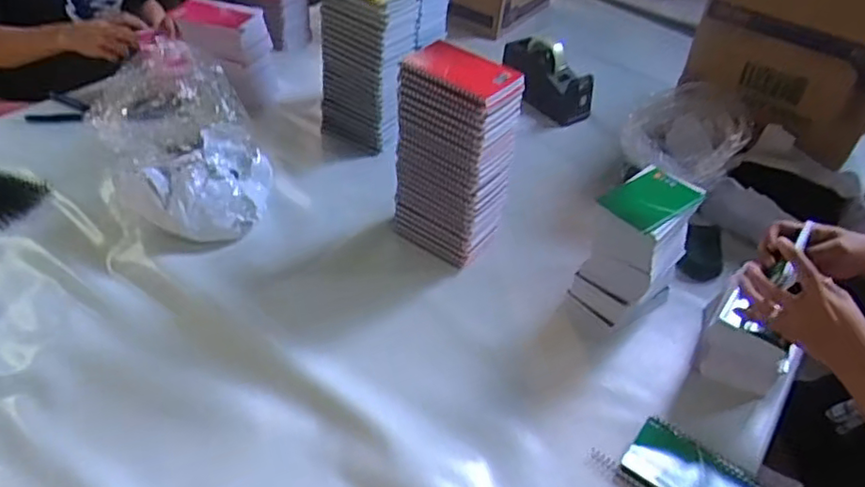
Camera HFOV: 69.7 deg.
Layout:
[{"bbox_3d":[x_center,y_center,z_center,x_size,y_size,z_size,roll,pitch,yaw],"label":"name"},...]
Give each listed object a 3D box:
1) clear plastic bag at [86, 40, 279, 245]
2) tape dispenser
[{"bbox_3d":[-0.357,-0.137,0.899,0.201,0.185,0.242,-20,49,-24],"label":"clear plastic bag"},{"bbox_3d":[0.226,-0.329,1.205,0.072,0.098,0.222,-17,48,-22],"label":"tape dispenser"}]

